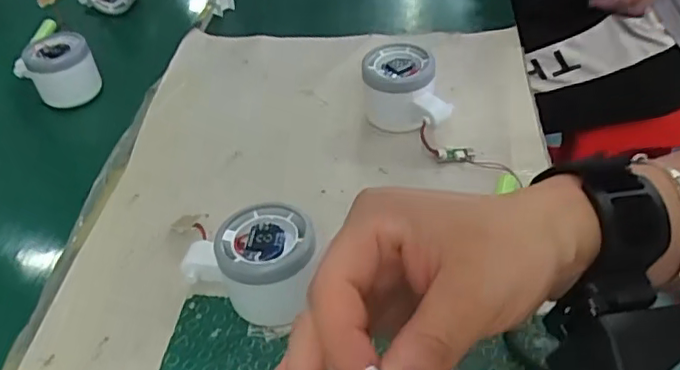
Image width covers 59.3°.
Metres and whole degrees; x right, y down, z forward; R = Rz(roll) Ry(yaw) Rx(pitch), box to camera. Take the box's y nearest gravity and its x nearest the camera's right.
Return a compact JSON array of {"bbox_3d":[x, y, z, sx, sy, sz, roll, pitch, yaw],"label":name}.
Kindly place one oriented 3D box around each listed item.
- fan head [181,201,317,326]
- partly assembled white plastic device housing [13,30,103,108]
[{"bbox_3d":[-0.052,0.049,0.367,0.082,0.054,0.056,10,46,17],"label":"fan head"},{"bbox_3d":[-0.272,-0.109,0.584,0.062,0.052,0.064,-34,50,-26],"label":"partly assembled white plastic device housing"}]

